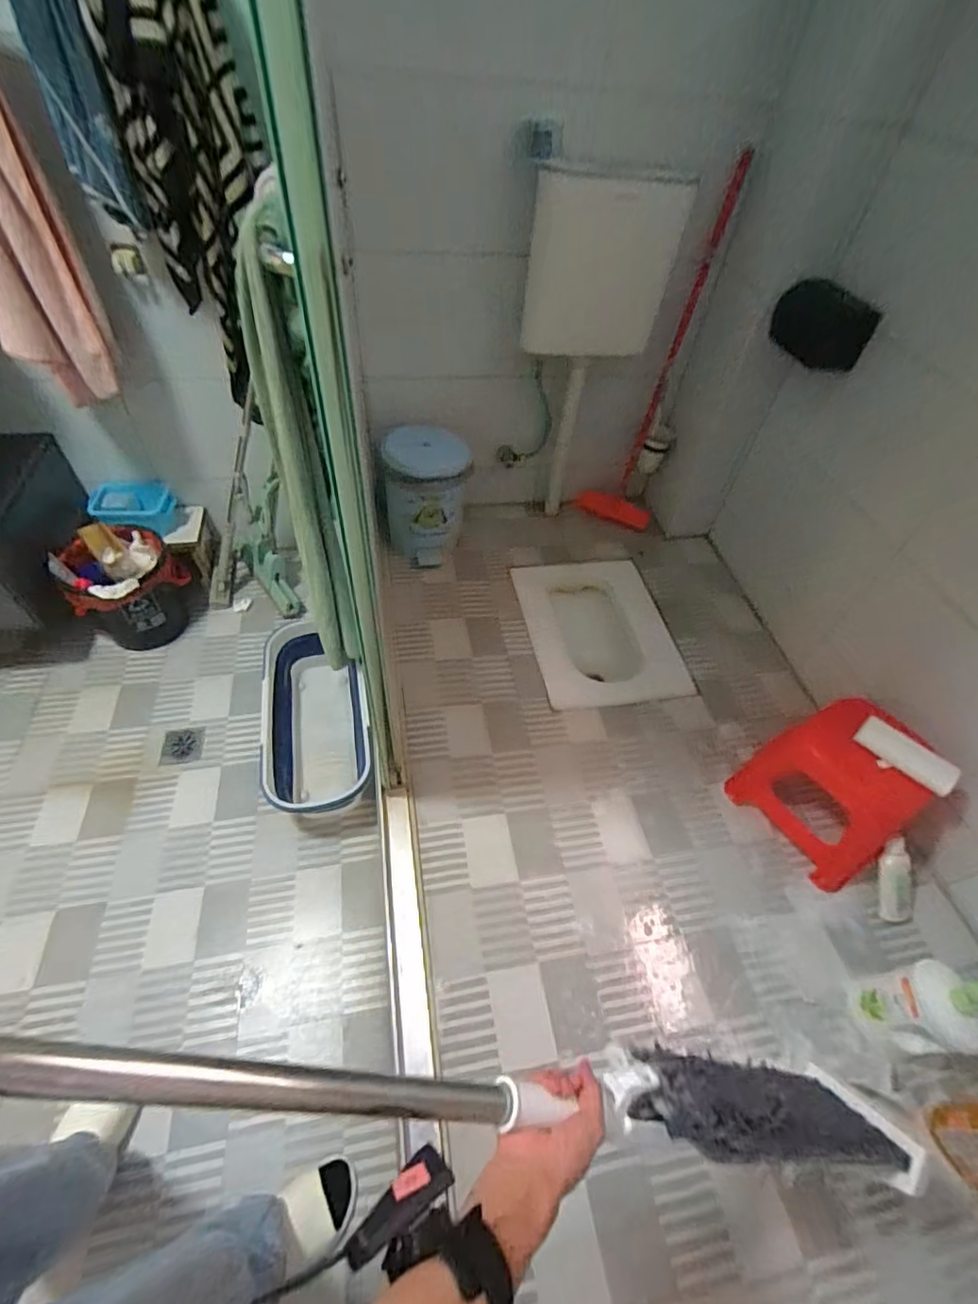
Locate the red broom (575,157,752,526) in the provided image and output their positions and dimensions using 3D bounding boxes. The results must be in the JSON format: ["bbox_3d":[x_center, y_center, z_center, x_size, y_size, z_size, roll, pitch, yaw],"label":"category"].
[{"bbox_3d":[0.469,-0.804,1.580,0.252,0.923,0.210,15,51,9],"label":"red broom"}]

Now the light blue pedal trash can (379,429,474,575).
[{"bbox_3d":[-0.184,-0.464,1.623,0.252,0.340,0.295,-8,51,-10],"label":"light blue pedal trash can"}]

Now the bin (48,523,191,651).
[{"bbox_3d":[-1.013,-0.173,1.528,0.291,0.295,0.268,2,50,-2],"label":"bin"}]

